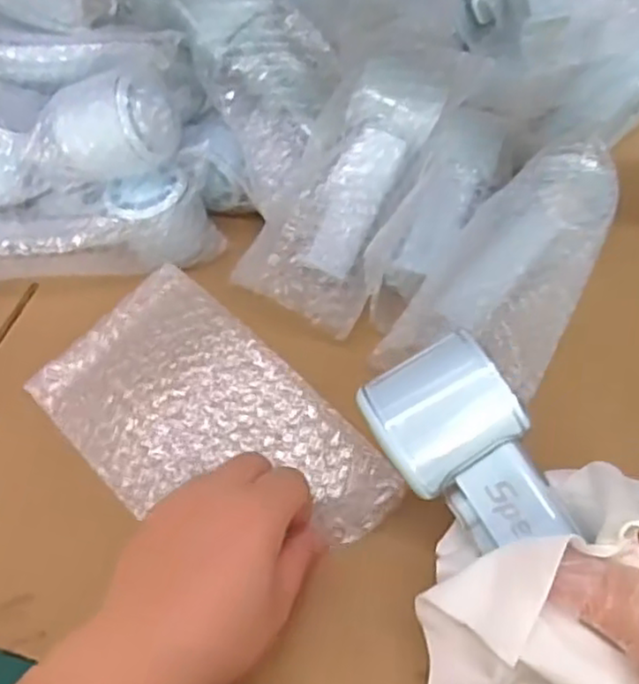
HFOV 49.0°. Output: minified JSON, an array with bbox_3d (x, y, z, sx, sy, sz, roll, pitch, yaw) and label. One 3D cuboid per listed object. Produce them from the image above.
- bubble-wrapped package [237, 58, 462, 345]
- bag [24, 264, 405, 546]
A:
[{"bbox_3d":[0.019,-0.104,0.443,0.080,0.050,0.186,27,87,21],"label":"bubble-wrapped package"},{"bbox_3d":[-0.065,0.048,0.399,0.114,0.027,0.209,-40,61,-22],"label":"bag"}]

